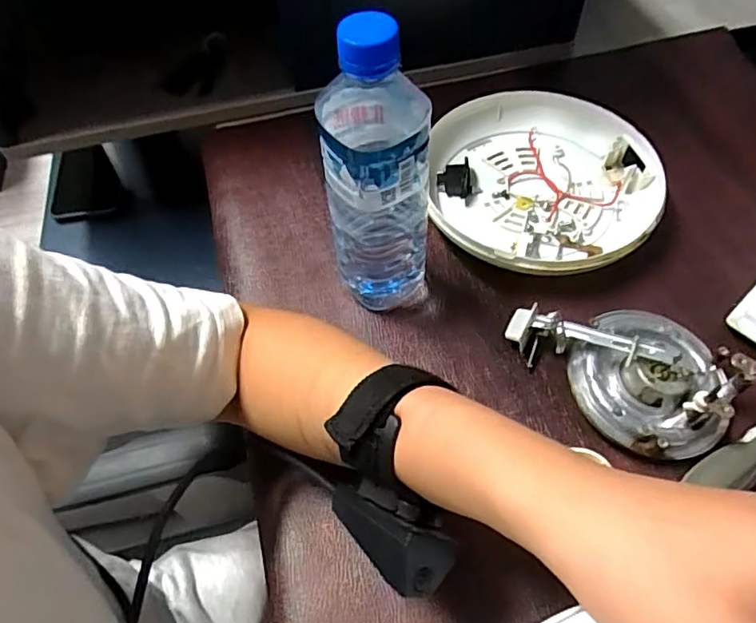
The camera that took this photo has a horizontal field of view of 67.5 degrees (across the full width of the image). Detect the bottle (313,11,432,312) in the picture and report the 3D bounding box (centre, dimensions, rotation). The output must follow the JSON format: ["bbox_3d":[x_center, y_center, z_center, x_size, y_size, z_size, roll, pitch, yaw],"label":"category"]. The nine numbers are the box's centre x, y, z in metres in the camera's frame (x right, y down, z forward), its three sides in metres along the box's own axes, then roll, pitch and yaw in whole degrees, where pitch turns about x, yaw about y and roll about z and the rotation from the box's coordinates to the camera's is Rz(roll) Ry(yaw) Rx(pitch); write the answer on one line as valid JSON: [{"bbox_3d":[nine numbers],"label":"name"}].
[{"bbox_3d":[-0.001,-0.088,0.378,0.069,0.209,0.068,-9,57,-5],"label":"bottle"}]

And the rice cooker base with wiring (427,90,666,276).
[{"bbox_3d":[0.145,-0.110,0.492,0.194,0.040,0.203,3,57,3],"label":"rice cooker base with wiring"}]

